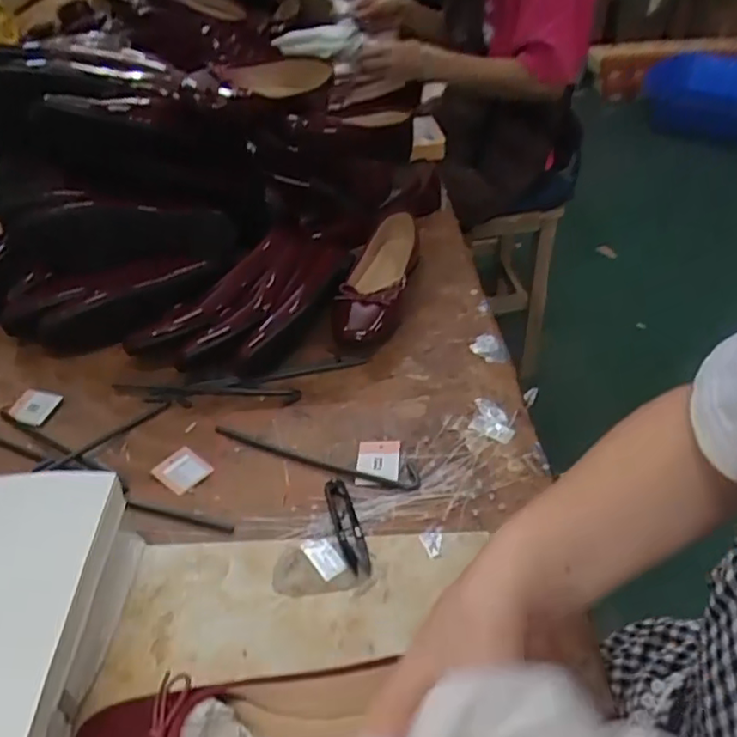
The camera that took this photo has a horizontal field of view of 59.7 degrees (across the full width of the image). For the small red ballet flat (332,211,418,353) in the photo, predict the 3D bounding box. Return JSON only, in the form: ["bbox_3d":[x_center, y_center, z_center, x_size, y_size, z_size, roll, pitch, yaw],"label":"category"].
[{"bbox_3d":[0.012,-0.108,0.800,0.075,0.067,0.248,6,41,10],"label":"small red ballet flat"}]

